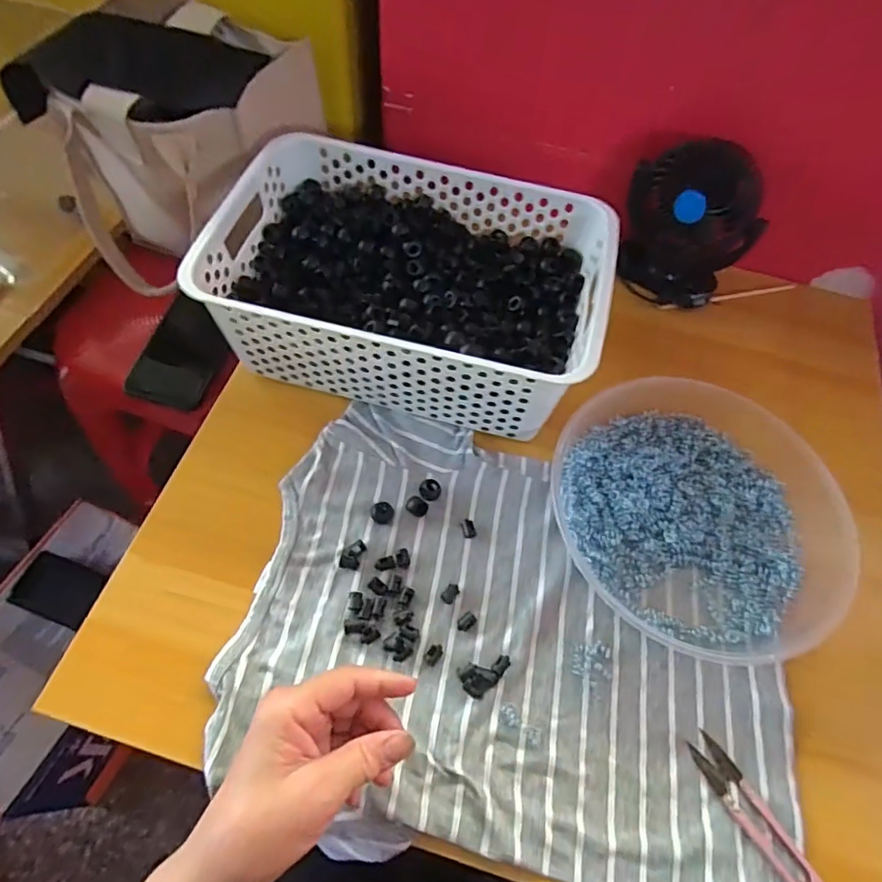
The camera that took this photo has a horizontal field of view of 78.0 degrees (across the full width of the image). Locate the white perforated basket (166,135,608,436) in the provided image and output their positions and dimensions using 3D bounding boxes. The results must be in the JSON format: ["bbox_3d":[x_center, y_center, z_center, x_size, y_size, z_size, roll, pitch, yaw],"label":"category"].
[{"bbox_3d":[-0.022,-0.132,0.472,0.300,0.108,0.202,13,61,3],"label":"white perforated basket"}]

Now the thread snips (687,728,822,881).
[{"bbox_3d":[0.199,0.237,0.345,0.023,0.011,0.099,-26,66,-17],"label":"thread snips"}]

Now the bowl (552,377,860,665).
[{"bbox_3d":[0.198,0.052,0.428,0.206,0.043,0.220,2,61,-3],"label":"bowl"}]

